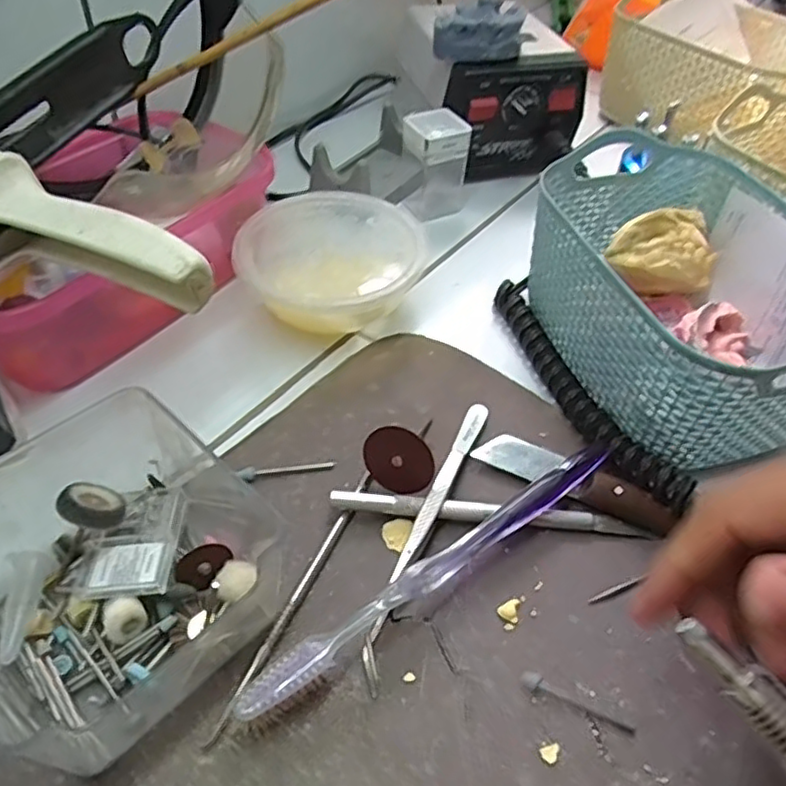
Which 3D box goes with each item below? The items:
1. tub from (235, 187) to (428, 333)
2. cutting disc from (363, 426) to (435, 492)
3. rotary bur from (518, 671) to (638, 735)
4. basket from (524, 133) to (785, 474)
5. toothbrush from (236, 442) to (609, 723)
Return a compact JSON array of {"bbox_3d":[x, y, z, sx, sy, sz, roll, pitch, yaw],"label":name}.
[{"bbox_3d":[-0.035,-0.070,0.375,0.101,0.040,0.102,2,48,-2],"label":"tub"},{"bbox_3d":[0.002,0.030,0.294,0.031,0.030,0.004,57,22,-1],"label":"cutting disc"},{"bbox_3d":[0.068,0.114,0.240,0.042,0.005,0.006,23,52,17],"label":"rotary bur"},{"bbox_3d":[0.146,-0.049,0.338,0.117,0.078,0.166,-10,49,-13],"label":"basket"},{"bbox_3d":[0.021,0.070,0.265,0.184,0.019,0.014,-30,56,-27],"label":"toothbrush"}]

